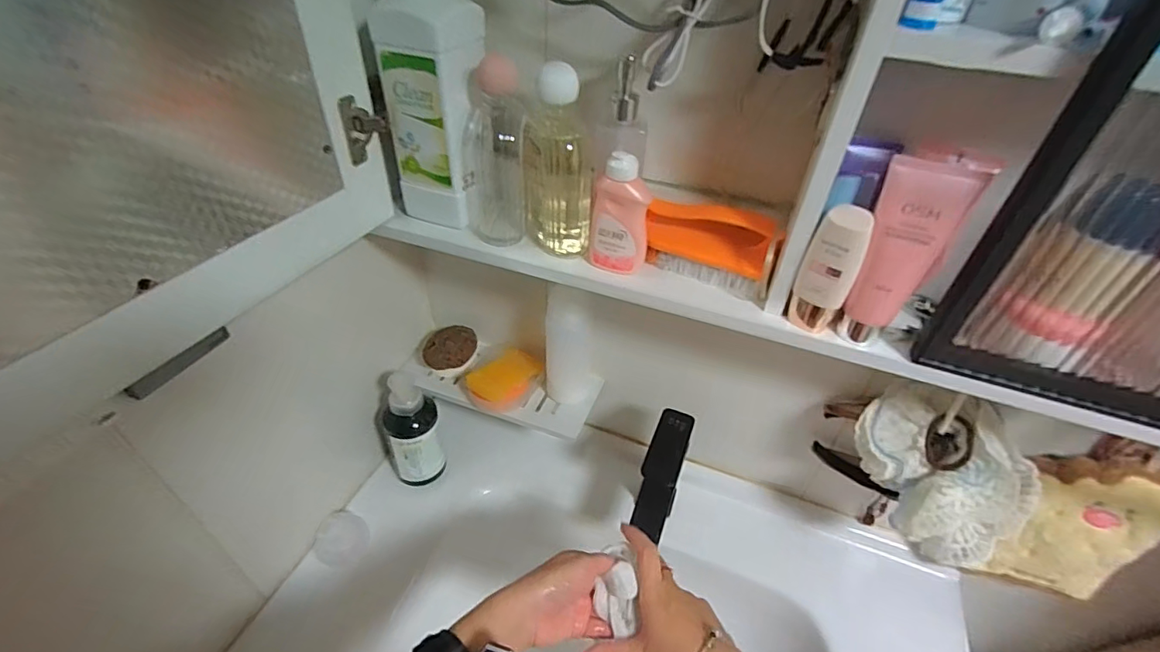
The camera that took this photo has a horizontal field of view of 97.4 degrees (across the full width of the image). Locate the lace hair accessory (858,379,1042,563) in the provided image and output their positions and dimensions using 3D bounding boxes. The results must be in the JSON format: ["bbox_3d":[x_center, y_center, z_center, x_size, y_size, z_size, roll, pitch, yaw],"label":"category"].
[{"bbox_3d":[0.375,0.143,0.521,0.120,0.113,0.146,-12,43,-16],"label":"lace hair accessory"}]

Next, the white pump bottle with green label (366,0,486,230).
[{"bbox_3d":[-0.138,-0.234,0.480,0.081,0.265,0.069,17,43,15],"label":"white pump bottle with green label"}]

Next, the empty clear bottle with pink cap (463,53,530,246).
[{"bbox_3d":[-0.083,-0.167,0.505,0.063,0.165,0.061,-4,42,-9],"label":"empty clear bottle with pink cap"}]

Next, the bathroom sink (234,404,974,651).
[{"bbox_3d":[0.058,0.380,0.637,0.767,0.173,0.449,16,43,15],"label":"bathroom sink"}]

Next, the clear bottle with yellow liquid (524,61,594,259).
[{"bbox_3d":[-0.020,-0.149,0.481,0.060,0.164,0.062,-1,41,-5],"label":"clear bottle with yellow liquid"}]

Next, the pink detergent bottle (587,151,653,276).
[{"bbox_3d":[0.038,-0.102,0.469,0.054,0.106,0.029,16,42,14],"label":"pink detergent bottle"}]

